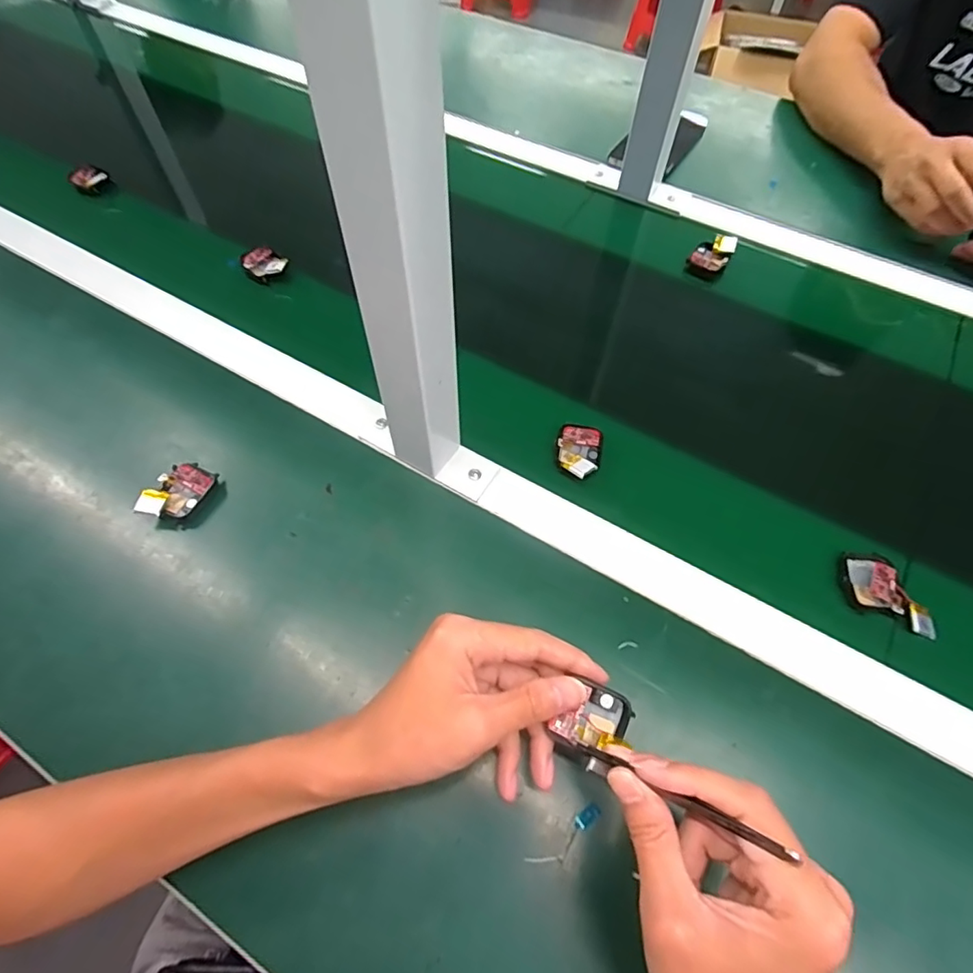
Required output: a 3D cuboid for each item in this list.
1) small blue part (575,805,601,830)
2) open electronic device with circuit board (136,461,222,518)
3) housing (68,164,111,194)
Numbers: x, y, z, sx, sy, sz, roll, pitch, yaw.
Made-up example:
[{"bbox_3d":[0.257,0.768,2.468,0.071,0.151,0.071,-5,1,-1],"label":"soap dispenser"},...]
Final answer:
[{"bbox_3d":[0.061,0.197,0.325,0.016,0.004,0.008,-31,65,-17],"label":"small blue part"},{"bbox_3d":[-0.238,0.006,0.422,0.033,0.027,0.052,22,62,12],"label":"open electronic device with circuit board"},{"bbox_3d":[-0.463,-0.359,0.639,0.039,0.021,0.031,26,63,14],"label":"housing"}]

